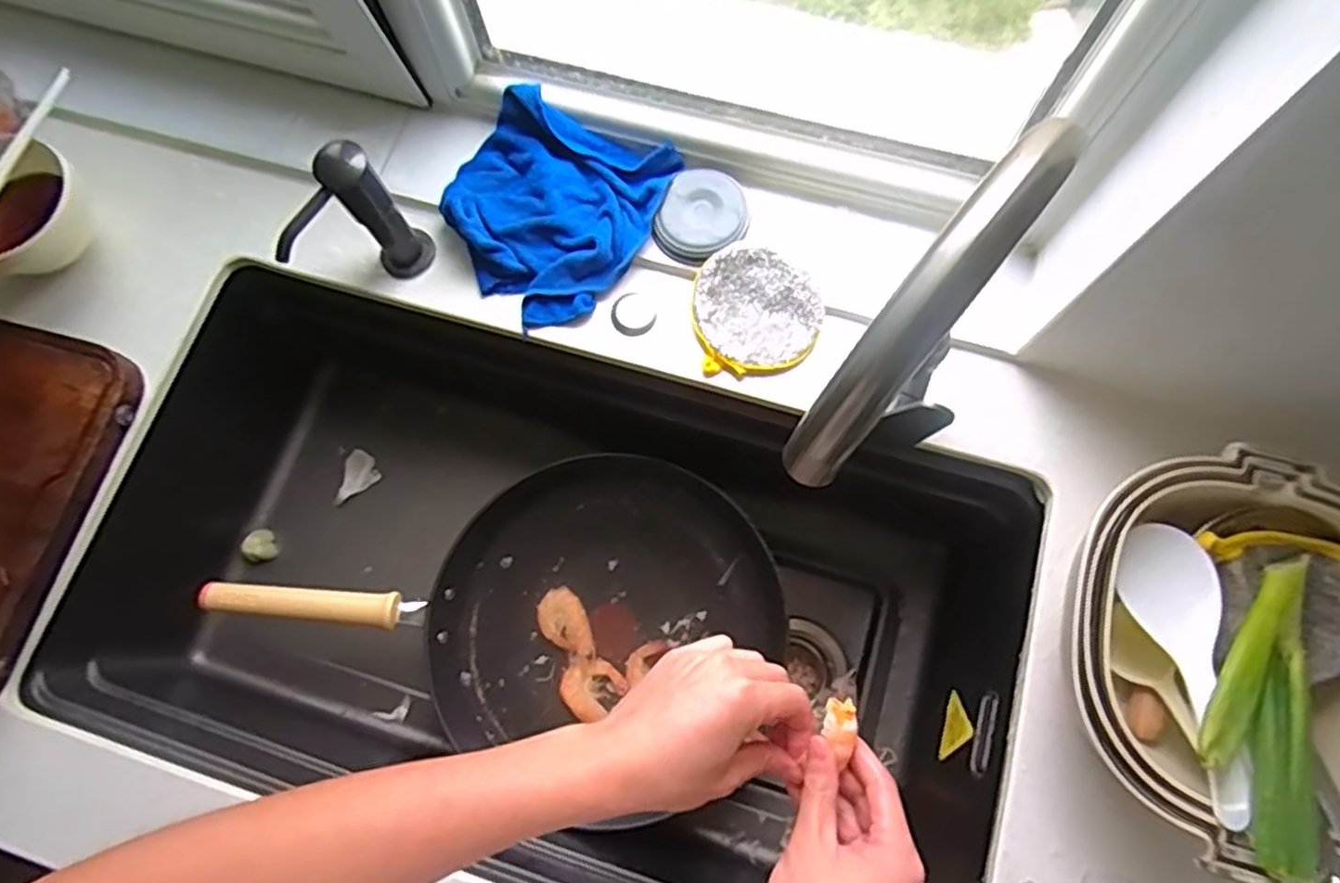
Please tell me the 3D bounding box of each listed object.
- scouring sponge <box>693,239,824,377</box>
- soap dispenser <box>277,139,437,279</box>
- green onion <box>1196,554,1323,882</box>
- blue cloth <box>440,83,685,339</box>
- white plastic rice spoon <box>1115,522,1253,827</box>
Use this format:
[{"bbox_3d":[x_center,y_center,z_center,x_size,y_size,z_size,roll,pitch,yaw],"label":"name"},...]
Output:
[{"bbox_3d":[0.069,-0.107,0.581,0.101,0.013,0.103,-11,74,-1],"label":"scouring sponge"},{"bbox_3d":[-0.245,-0.159,0.558,0.095,0.122,0.047,-39,76,-9],"label":"soap dispenser"},{"bbox_3d":[0.341,0.143,0.418,0.059,0.019,0.183,22,64,8],"label":"green onion"},{"bbox_3d":[-0.101,-0.194,0.591,0.159,0.034,0.176,28,77,10],"label":"blue cloth"},{"bbox_3d":[0.317,0.134,0.440,0.042,0.027,0.173,3,60,3],"label":"white plastic rice spoon"}]

